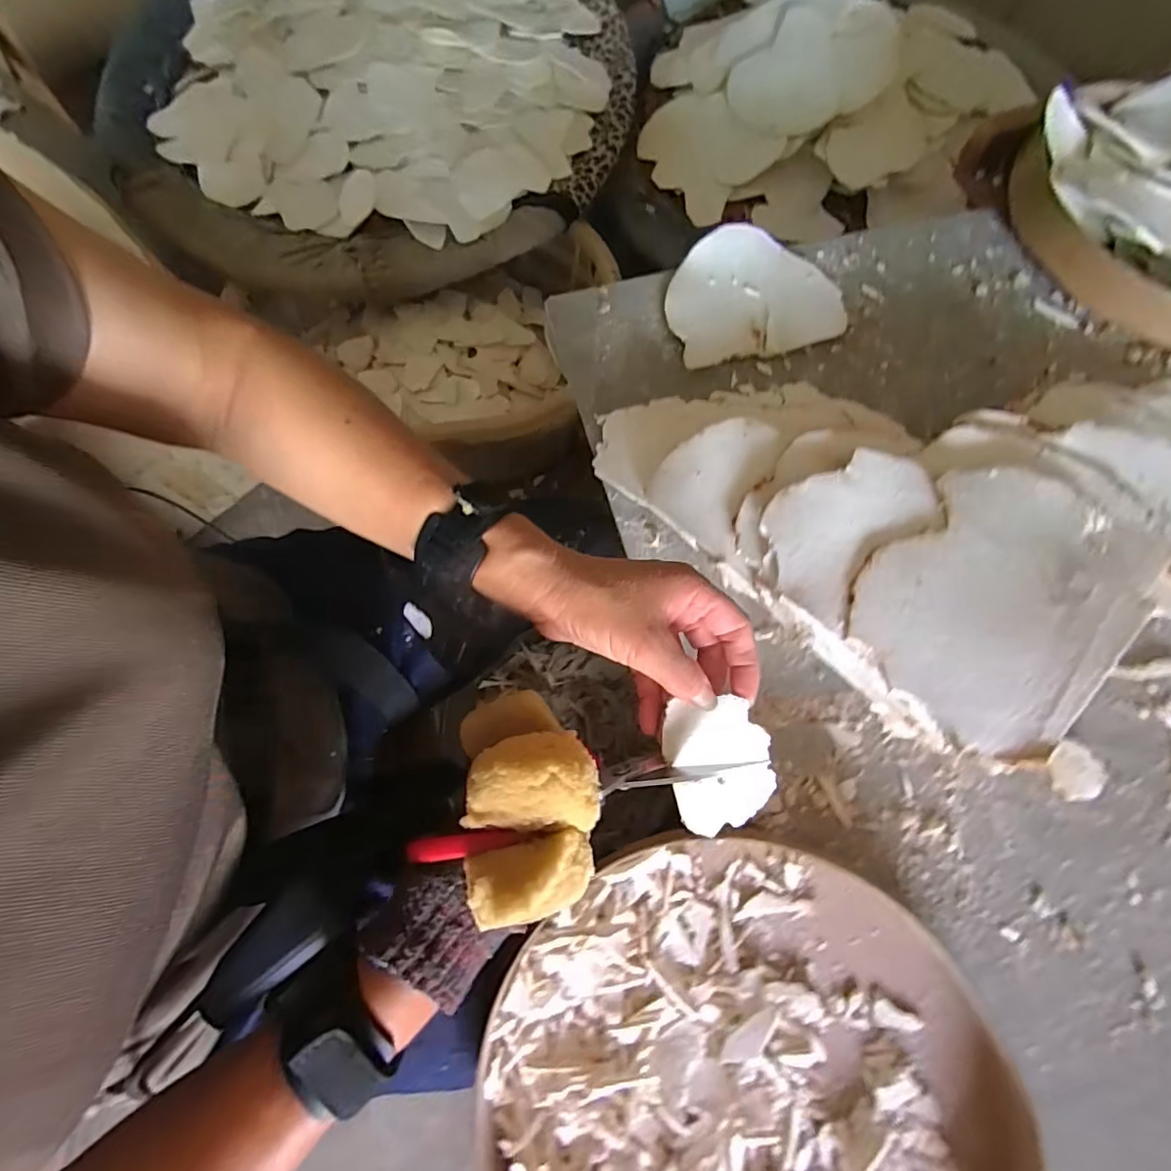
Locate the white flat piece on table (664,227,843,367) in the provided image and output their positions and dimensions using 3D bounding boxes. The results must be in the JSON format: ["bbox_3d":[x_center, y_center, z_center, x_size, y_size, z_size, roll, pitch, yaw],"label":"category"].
[{"bbox_3d":[0.143,-0.258,0.488,0.146,0.015,0.128,-12,76,-3],"label":"white flat piece on table"}]

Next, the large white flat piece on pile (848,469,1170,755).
[{"bbox_3d":[0.249,0.001,0.329,0.124,0.017,0.179,43,76,11],"label":"large white flat piece on pile"}]

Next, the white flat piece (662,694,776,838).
[{"bbox_3d":[0.073,0.098,0.302,0.054,0.013,0.067,-12,76,-3],"label":"white flat piece"}]

